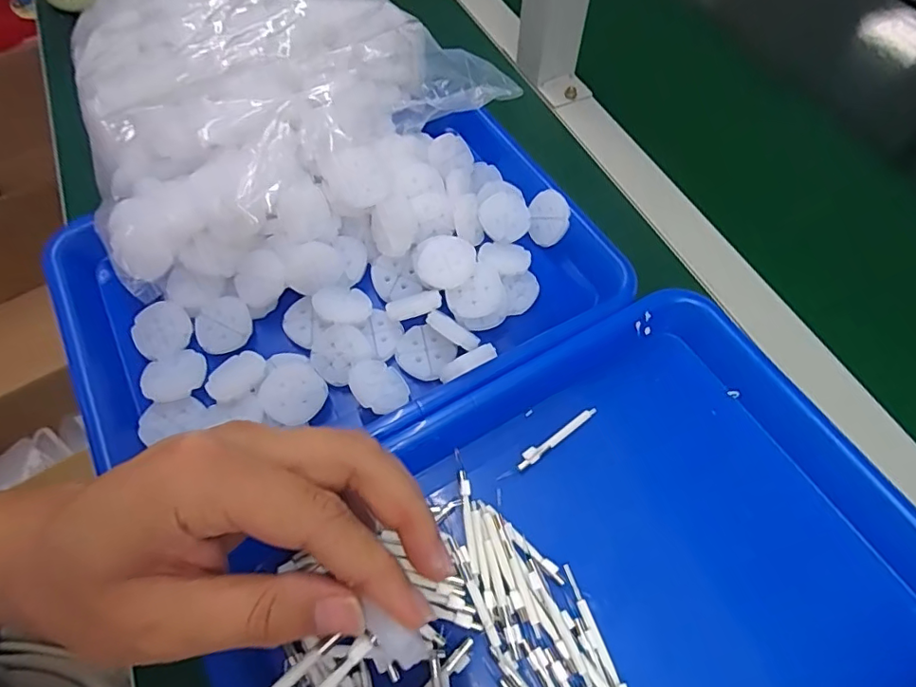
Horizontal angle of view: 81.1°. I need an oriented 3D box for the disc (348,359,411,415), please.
[{"bbox_3d":[-0.046,0.026,0.319,0.034,0.007,0.037,19,40,-17],"label":"disc"}]

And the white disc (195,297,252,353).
[{"bbox_3d":[-0.151,-0.011,0.344,0.034,0.006,0.035,1,80,-4],"label":"white disc"}]

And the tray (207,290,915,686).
[{"bbox_3d":[0.069,0.131,0.264,0.328,0.042,0.244,-28,65,-15],"label":"tray"}]

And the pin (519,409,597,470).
[{"bbox_3d":[0.058,0.055,0.314,0.058,0.005,0.008,-31,66,-16],"label":"pin"}]

